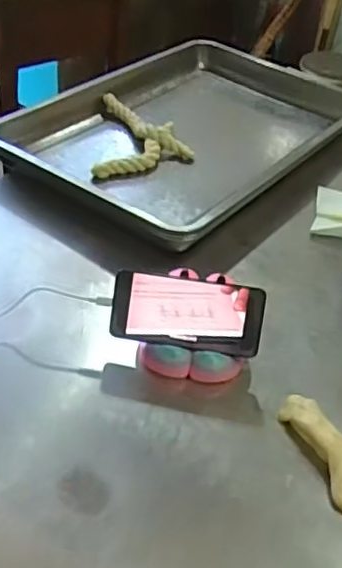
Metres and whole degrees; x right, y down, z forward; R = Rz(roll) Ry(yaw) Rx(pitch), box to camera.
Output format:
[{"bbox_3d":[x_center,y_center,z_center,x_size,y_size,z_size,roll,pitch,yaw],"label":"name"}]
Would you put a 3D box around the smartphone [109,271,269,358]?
[{"bbox_3d":[0.018,0.033,0.671,0.162,0.076,0.014,9,7,4],"label":"smartphone"}]

